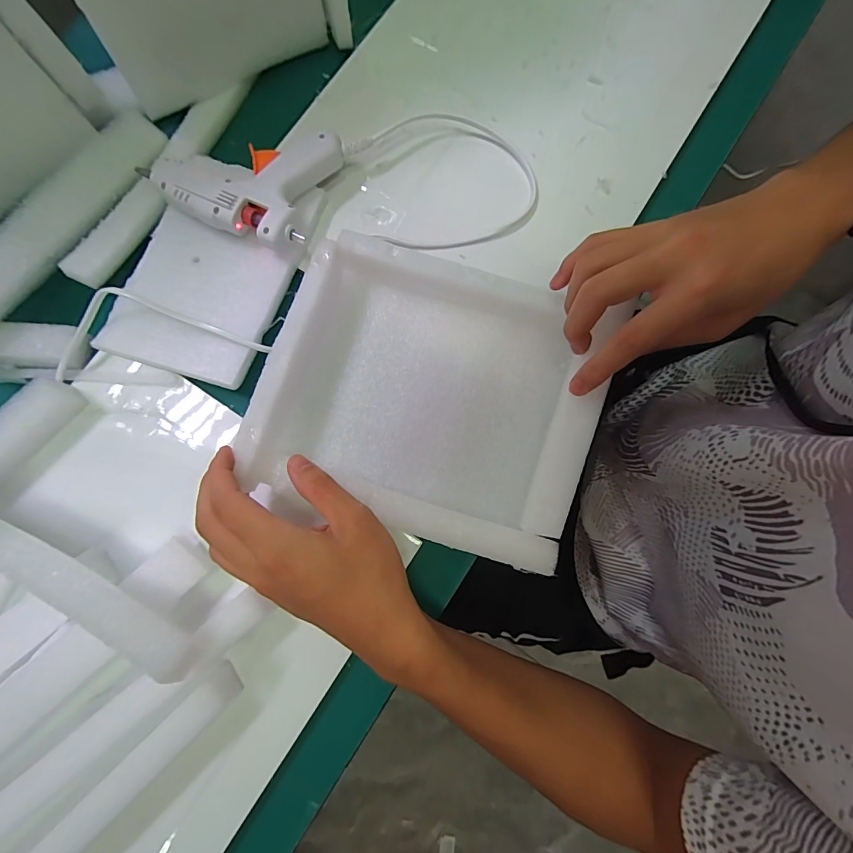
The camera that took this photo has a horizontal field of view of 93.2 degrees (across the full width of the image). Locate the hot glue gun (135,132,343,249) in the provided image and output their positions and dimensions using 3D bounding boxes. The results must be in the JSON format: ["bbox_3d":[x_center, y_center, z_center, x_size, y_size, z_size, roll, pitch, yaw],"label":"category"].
[{"bbox_3d":[-0.143,-0.200,0.323,0.124,0.031,0.105,23,80,4],"label":"hot glue gun"}]

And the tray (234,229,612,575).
[{"bbox_3d":[0.003,-0.021,0.275,0.208,0.042,0.181,17,79,3],"label":"tray"}]

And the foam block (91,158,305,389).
[{"bbox_3d":[-0.179,-0.108,0.317,0.122,0.014,0.134,17,79,3],"label":"foam block"}]

